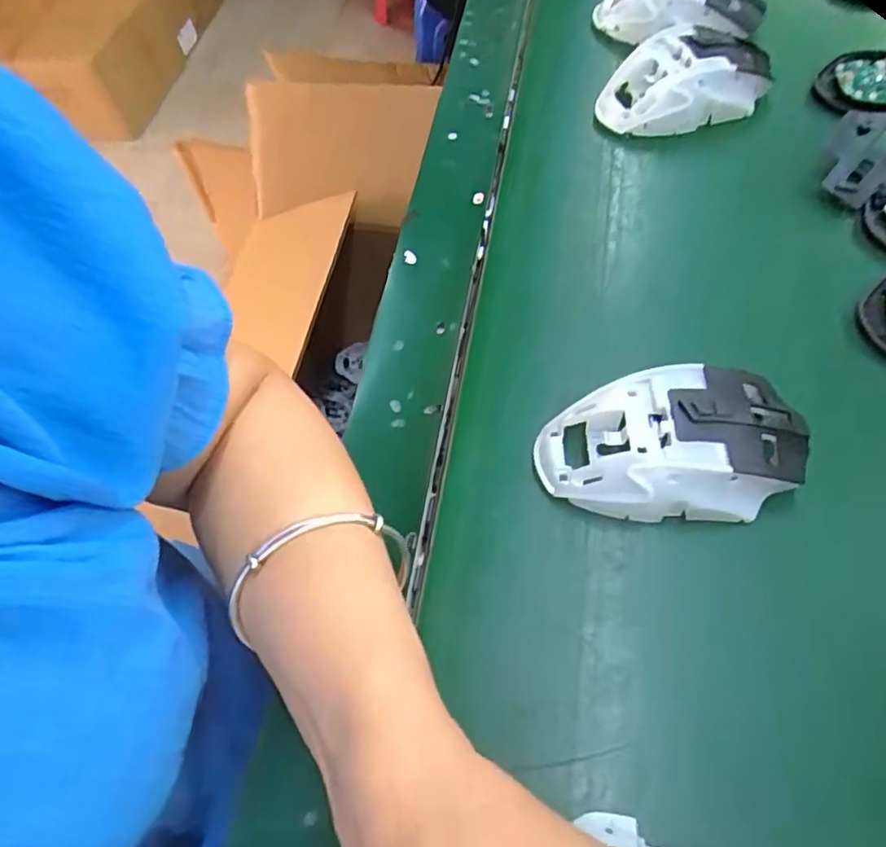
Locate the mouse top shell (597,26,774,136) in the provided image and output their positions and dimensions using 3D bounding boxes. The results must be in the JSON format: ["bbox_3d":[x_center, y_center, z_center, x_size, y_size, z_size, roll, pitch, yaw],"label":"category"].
[{"bbox_3d":[0.160,-0.225,0.421,0.110,0.042,0.065,-16,59,-5],"label":"mouse top shell"}]

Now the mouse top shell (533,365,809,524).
[{"bbox_3d":[0.102,0.009,0.286,0.116,0.040,0.071,-9,61,-1],"label":"mouse top shell"}]

